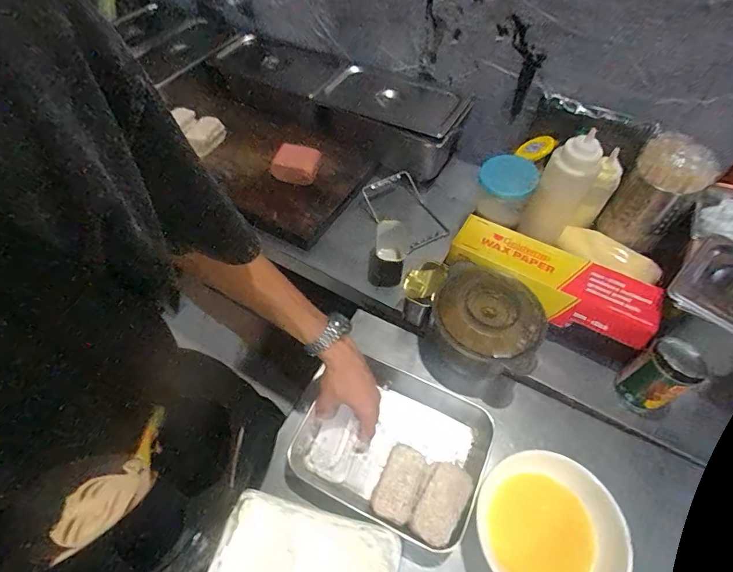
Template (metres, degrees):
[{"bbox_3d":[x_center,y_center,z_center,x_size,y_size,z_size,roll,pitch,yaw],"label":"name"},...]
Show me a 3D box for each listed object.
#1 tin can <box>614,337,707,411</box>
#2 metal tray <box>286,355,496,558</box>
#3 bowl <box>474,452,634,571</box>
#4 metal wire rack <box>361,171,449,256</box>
[{"bbox_3d":[0.438,0.136,0.613,0.067,0.112,0.070,1,55,-1],"label":"tin can"},{"bbox_3d":[0.039,0.229,0.594,0.255,0.059,0.201,23,58,14],"label":"metal tray"},{"bbox_3d":[0.224,0.303,0.501,0.165,0.060,0.166,1,55,-1],"label":"bowl"},{"bbox_3d":[0.086,-0.166,0.894,0.128,0.043,0.197,-27,60,-19],"label":"metal wire rack"}]

